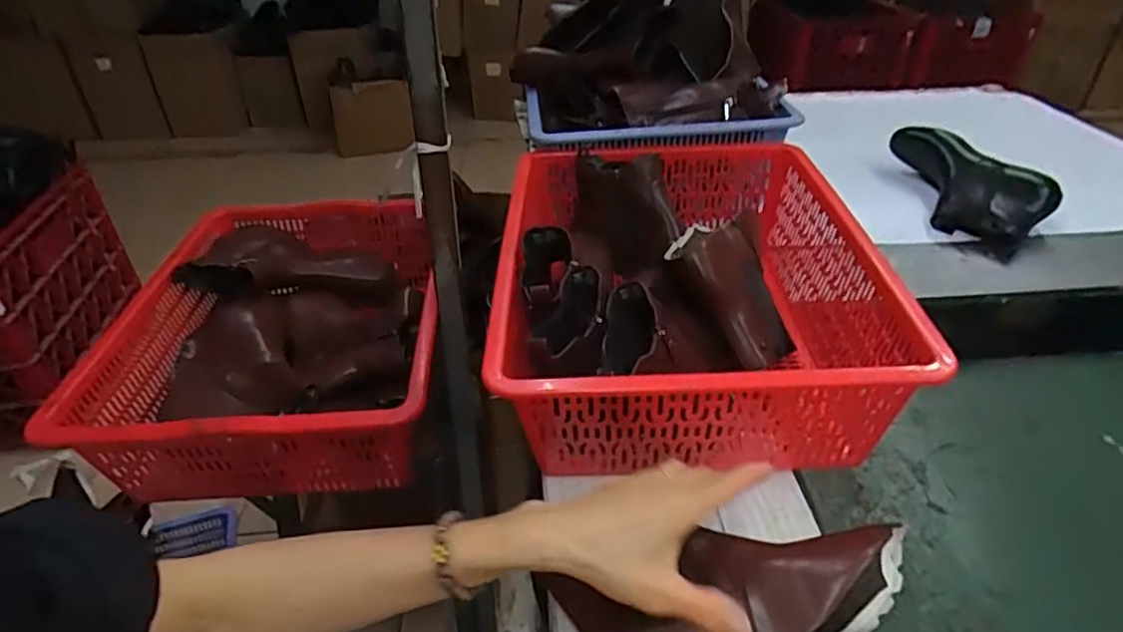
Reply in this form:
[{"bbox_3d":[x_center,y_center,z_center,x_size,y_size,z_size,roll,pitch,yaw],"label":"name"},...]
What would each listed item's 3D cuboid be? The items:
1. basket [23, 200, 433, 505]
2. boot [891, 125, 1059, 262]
[{"bbox_3d":[-0.337,0.017,0.827,0.374,0.175,0.496,-3,35,-3],"label":"basket"},{"bbox_3d":[0.614,-0.208,1.003,0.142,0.124,0.257,-25,42,-30],"label":"boot"}]

